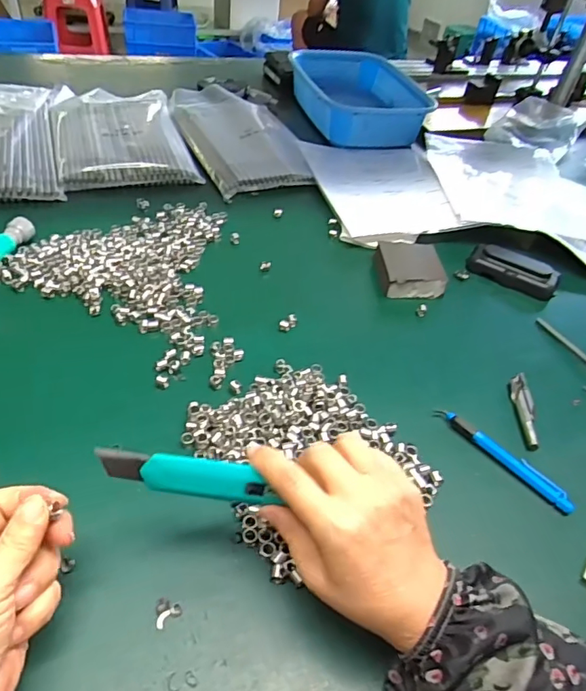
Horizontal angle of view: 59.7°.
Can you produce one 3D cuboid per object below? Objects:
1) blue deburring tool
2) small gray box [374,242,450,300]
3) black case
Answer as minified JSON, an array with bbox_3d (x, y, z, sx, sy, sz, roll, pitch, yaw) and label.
[{"bbox_3d":[0.173,0.091,0.424,0.010,0.013,0.124,-28,55,-32],"label":"blue deburring tool"},{"bbox_3d":[0.135,-0.088,0.591,0.072,0.027,0.072,3,44,-6],"label":"small gray box"},{"bbox_3d":[0.270,-0.095,0.622,0.105,0.029,0.036,26,46,18],"label":"black case"}]

